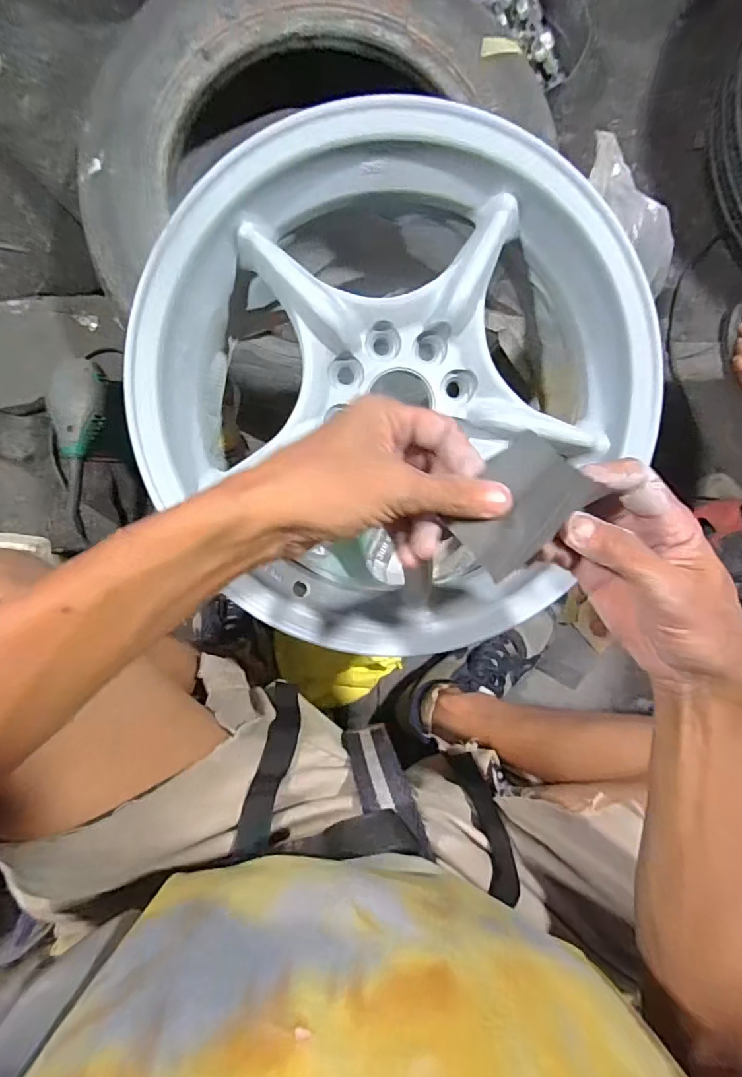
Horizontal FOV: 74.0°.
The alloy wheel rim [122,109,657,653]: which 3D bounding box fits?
[{"bbox_3d":[0.020,-0.110,0.460,0.398,0.215,0.401,32,89,-2],"label":"alloy wheel rim"}]

